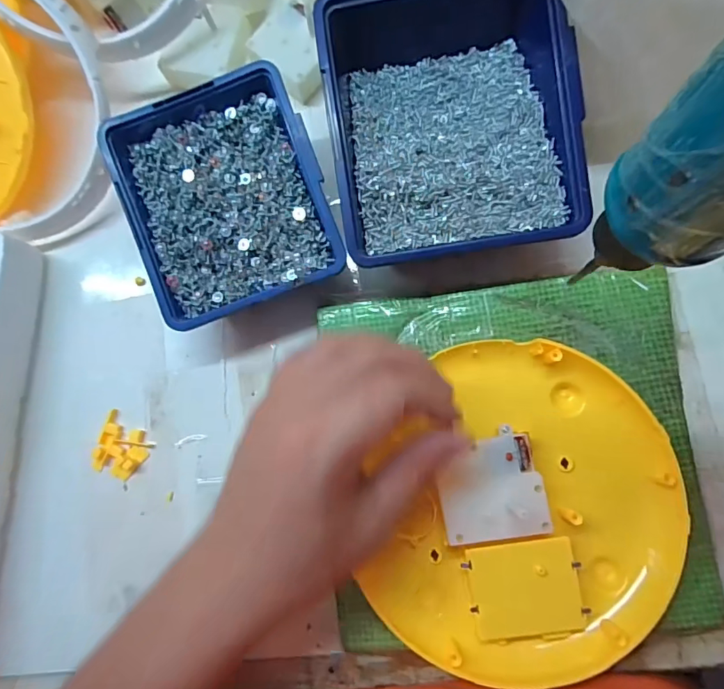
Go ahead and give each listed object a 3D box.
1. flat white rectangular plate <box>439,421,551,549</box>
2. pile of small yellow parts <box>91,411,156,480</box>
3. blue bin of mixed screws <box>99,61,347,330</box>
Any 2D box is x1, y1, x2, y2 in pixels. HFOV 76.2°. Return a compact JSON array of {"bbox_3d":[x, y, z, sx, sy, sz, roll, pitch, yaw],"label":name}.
[{"bbox_3d":[0.072,0.079,0.263,0.056,0.019,0.056,-9,82,4],"label":"flat white rectangular plate"},{"bbox_3d":[-0.167,0.072,0.320,0.035,0.007,0.038,27,86,8],"label":"pile of small yellow parts"},{"bbox_3d":[-0.085,-0.090,0.303,0.122,0.050,0.137,-18,82,3],"label":"blue bin of mixed screws"}]

